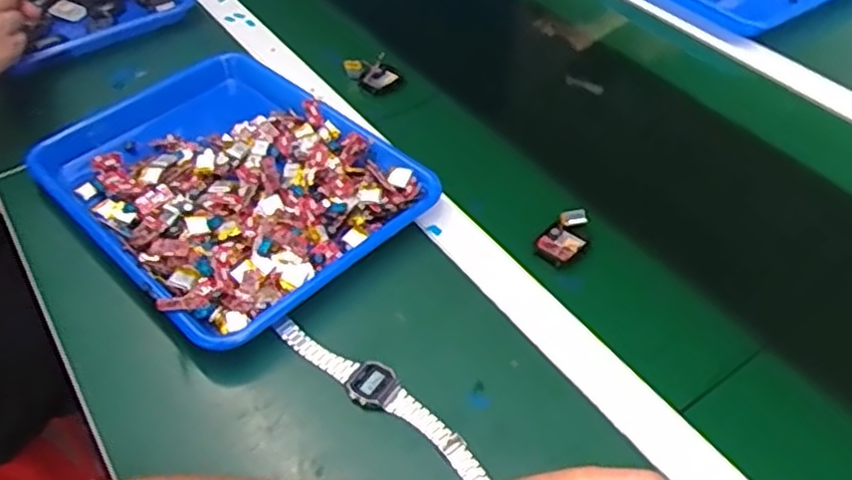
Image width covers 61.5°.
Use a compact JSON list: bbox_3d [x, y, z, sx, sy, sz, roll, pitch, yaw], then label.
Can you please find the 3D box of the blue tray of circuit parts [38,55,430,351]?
[{"bbox_3d":[-0.178,-0.058,0.661,0.263,0.041,0.330,-35,55,-28],"label":"blue tray of circuit parts"}]

